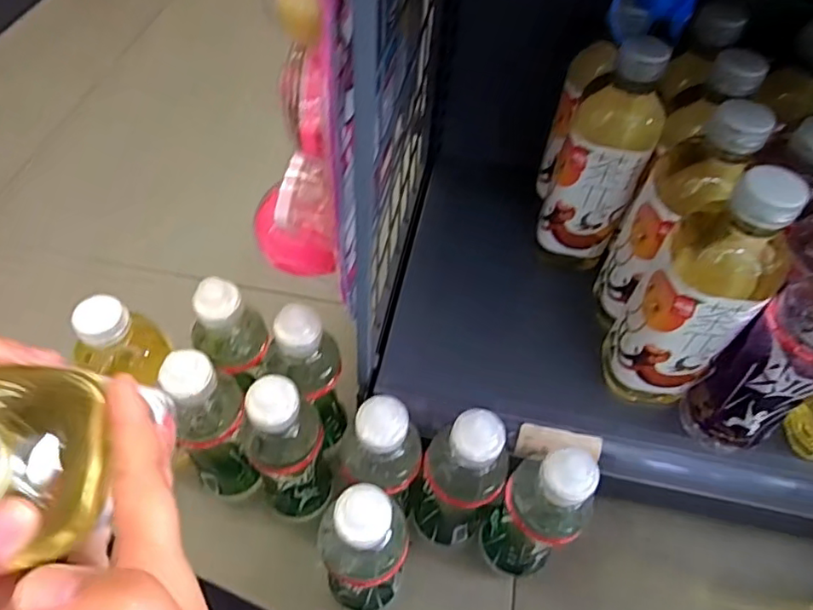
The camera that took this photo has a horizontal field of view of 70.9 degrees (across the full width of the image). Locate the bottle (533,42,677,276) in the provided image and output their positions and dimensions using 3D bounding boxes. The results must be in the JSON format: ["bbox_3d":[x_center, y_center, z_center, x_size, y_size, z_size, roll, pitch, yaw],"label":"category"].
[{"bbox_3d":[0.184,-0.132,0.543,0.075,0.233,0.073,19,55,10],"label":"bottle"}]

